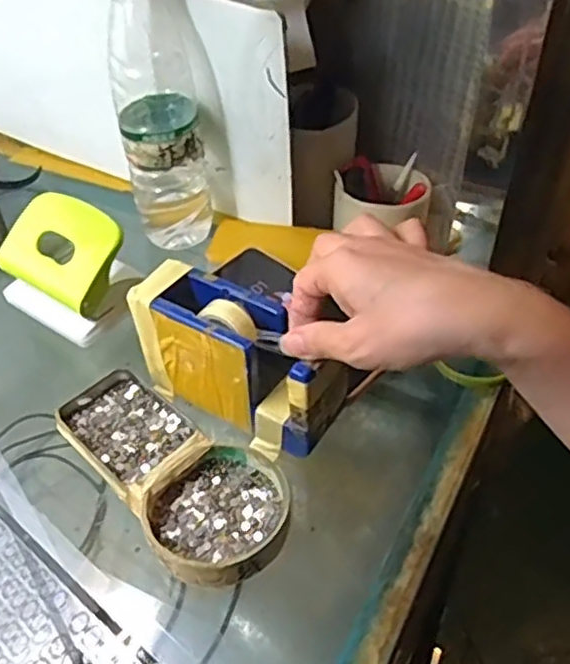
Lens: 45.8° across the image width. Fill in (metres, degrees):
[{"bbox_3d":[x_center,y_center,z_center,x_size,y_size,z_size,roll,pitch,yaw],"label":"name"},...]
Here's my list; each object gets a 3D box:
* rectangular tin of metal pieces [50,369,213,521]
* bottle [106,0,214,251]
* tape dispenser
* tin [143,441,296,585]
[{"bbox_3d":[-0.099,0.062,0.430,0.064,0.017,0.104,-36,53,-29],"label":"rectangular tin of metal pieces"},{"bbox_3d":[-0.094,-0.173,0.534,0.077,0.221,0.083,-11,46,-4],"label":"bottle"},{"bbox_3d":[-0.029,0.019,0.429,0.138,0.080,0.051,25,53,27],"label":"tape dispenser"},{"bbox_3d":[-0.035,0.103,0.384,0.081,0.019,0.075,-2,45,2],"label":"tin"}]

